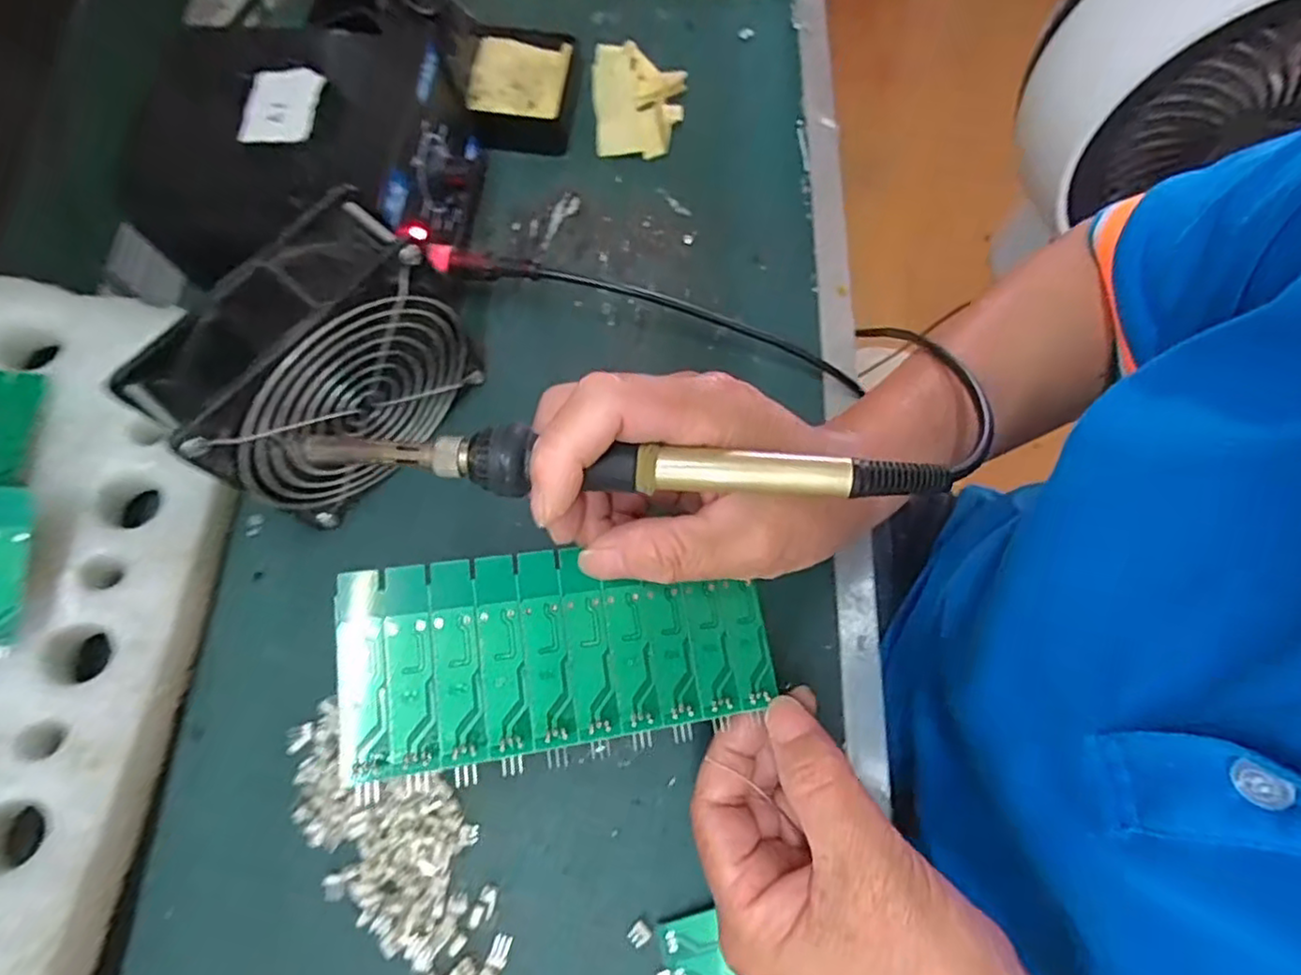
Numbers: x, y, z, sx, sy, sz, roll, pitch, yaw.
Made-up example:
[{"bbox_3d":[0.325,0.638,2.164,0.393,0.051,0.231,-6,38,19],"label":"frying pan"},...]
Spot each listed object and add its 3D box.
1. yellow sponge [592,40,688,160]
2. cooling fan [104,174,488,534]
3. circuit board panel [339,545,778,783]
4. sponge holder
[{"bbox_3d":[-0.007,-0.241,0.413,0.056,0.018,0.070,-2,71,-1],"label":"yellow sponge"},{"bbox_3d":[-0.142,-0.046,0.299,0.053,0.117,0.113,32,74,9],"label":"cooling fan"},{"bbox_3d":[-0.027,0.054,0.219,0.136,0.004,0.062,2,71,-13],"label":"circuit board panel"},{"bbox_3d":[-0.080,-0.245,0.410,0.061,0.026,0.078,3,71,0],"label":"sponge holder"}]

